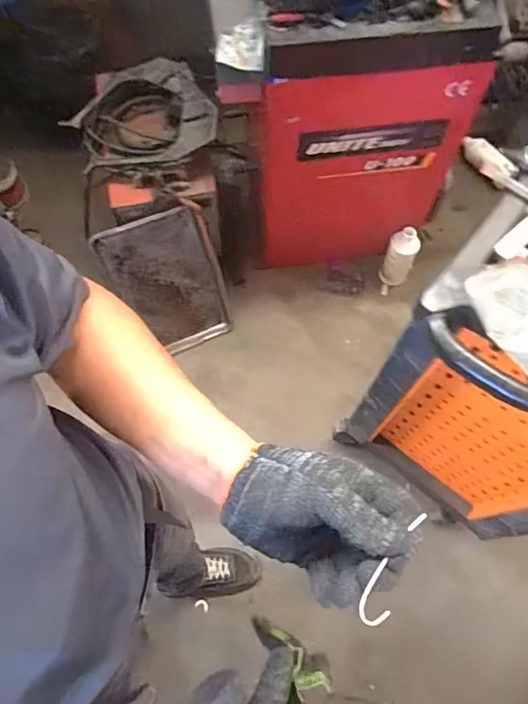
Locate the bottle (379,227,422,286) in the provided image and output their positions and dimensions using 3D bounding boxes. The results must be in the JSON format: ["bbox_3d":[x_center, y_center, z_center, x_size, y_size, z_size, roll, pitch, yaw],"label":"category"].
[{"bbox_3d":[0.476,-0.328,1.732,0.097,0.266,0.096,25,68,10],"label":"bottle"}]

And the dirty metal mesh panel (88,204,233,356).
[{"bbox_3d":[-0.308,-0.208,1.584,0.330,0.493,0.047,-18,44,-4],"label":"dirty metal mesh panel"}]

